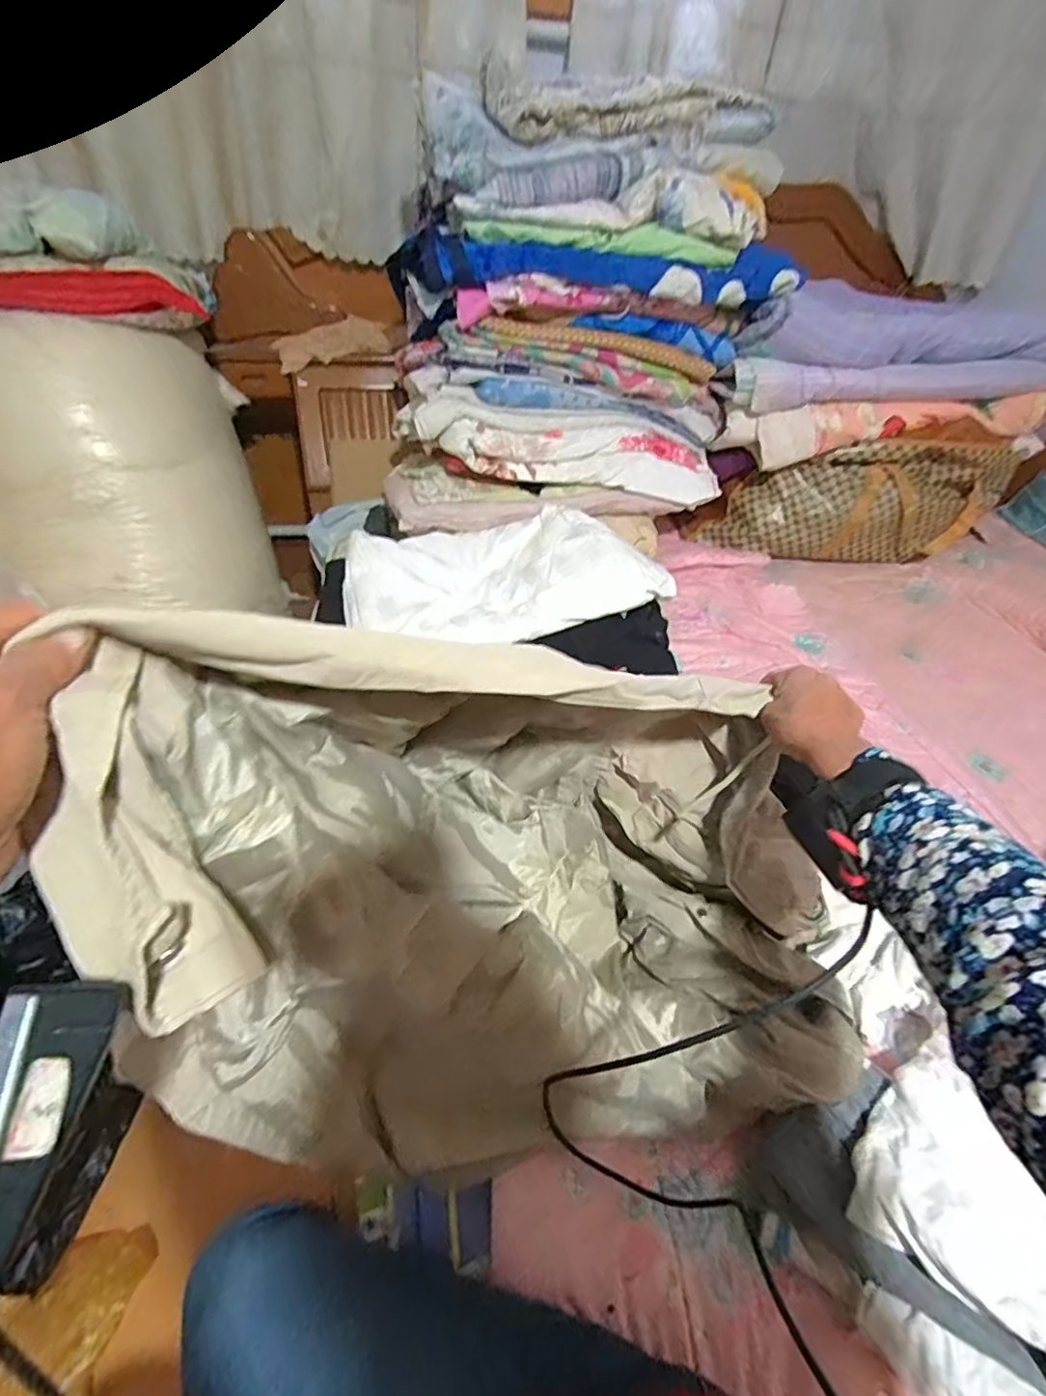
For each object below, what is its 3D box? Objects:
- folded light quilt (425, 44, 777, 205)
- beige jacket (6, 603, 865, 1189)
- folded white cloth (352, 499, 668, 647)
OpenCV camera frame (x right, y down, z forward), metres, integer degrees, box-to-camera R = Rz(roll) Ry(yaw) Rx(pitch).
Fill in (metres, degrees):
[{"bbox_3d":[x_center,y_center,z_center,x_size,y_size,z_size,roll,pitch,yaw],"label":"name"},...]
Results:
[{"bbox_3d":[0.109,-0.952,1.026,0.542,0.182,0.260,-8,41,-13],"label":"folded light quilt"},{"bbox_3d":[0.024,0.118,0.475,0.476,0.456,0.294,-5,41,-10],"label":"beige jacket"},{"bbox_3d":[-0.042,-0.220,1.065,0.536,0.092,0.294,-13,43,-19],"label":"folded white cloth"}]

